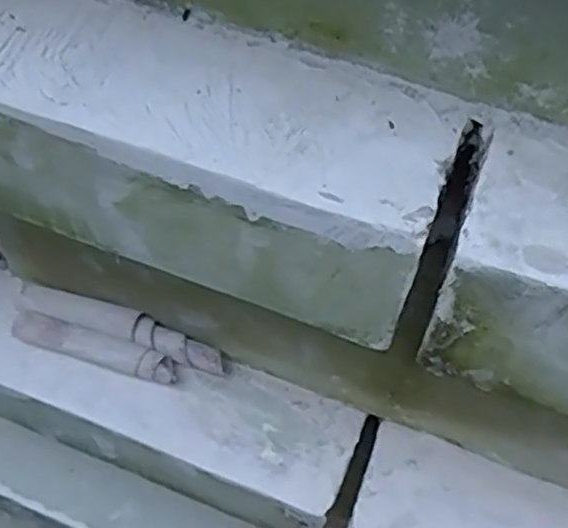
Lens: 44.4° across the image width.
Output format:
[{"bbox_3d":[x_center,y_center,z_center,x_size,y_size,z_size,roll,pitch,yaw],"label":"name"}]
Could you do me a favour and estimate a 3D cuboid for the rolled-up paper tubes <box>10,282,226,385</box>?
[{"bbox_3d":[-0.126,0.059,0.520,0.154,0.033,0.044,18,50,9],"label":"rolled-up paper tubes"}]

